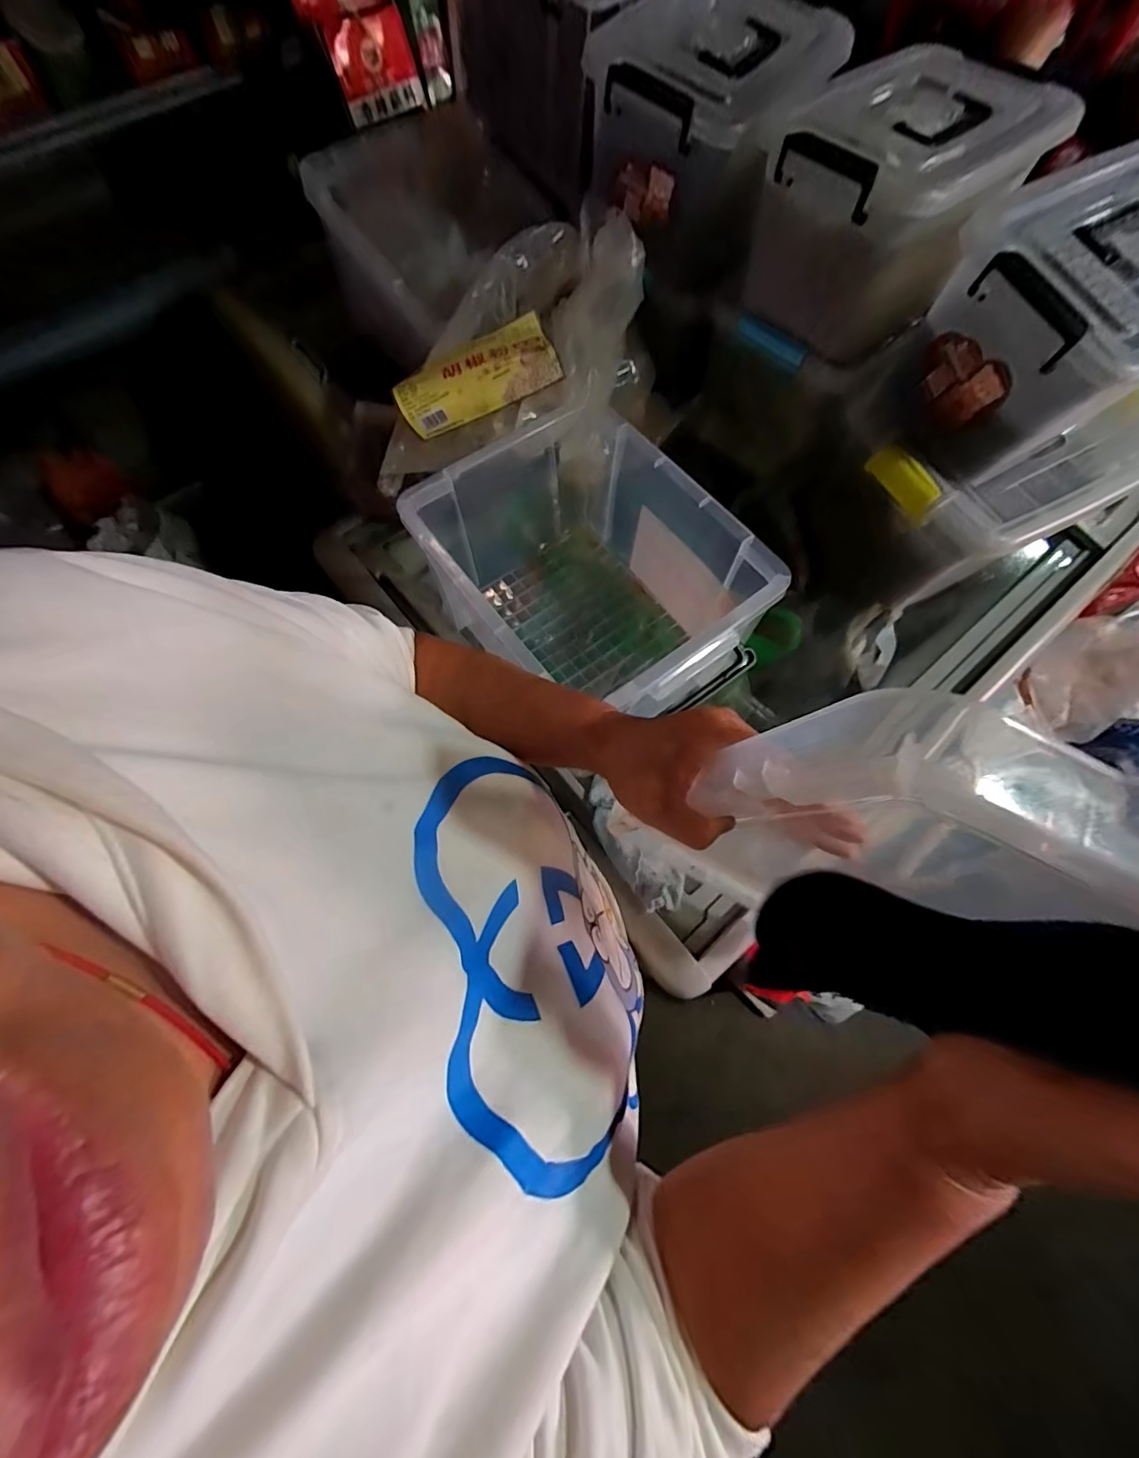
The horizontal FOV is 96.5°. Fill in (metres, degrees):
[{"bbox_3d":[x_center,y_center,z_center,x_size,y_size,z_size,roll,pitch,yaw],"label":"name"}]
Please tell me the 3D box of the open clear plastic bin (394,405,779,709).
[{"bbox_3d":[0.016,-0.176,0.608,0.281,0.200,0.364,-34,73,-11],"label":"open clear plastic bin"}]

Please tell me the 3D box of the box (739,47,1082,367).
[{"bbox_3d":[0.346,-0.569,0.563,0.222,0.153,0.280,39,74,14],"label":"box"}]

